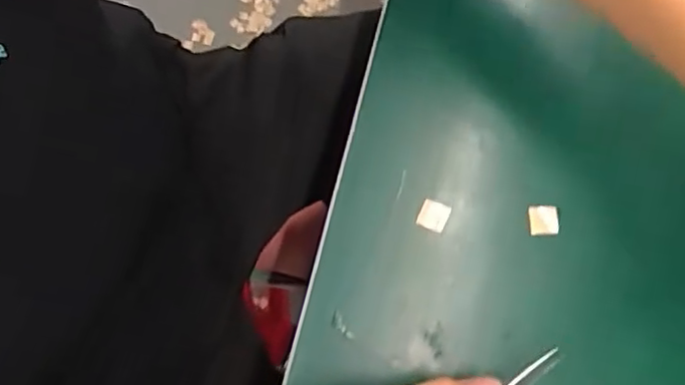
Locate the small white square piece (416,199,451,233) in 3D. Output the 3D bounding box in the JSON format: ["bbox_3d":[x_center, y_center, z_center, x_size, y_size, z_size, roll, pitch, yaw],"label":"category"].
[{"bbox_3d":[0.052,0.013,0.359,0.016,0.004,0.016,25,78,4],"label":"small white square piece"}]

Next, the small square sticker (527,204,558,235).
[{"bbox_3d":[0.114,0.016,0.357,0.016,0.006,0.017,-2,78,-2],"label":"small square sticker"}]

